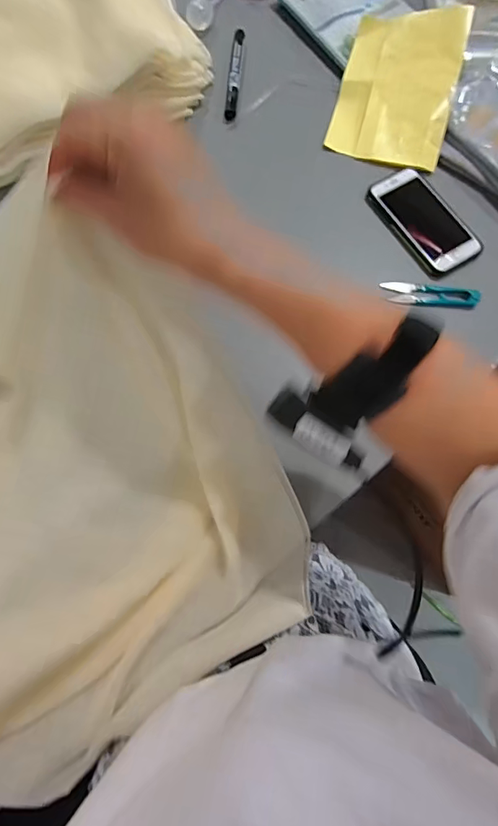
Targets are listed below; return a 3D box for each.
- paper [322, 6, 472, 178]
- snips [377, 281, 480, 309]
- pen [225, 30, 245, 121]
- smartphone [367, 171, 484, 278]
[{"bbox_3d":[0.183,-0.403,0.538,0.135,0.011,0.198,14,88,14],"label":"paper"},{"bbox_3d":[0.201,-0.131,0.481,0.103,0.011,0.024,6,74,1],"label":"snips"},{"bbox_3d":[-0.018,-0.437,0.563,0.015,0.011,0.138,5,74,1],"label":"pen"},{"bbox_3d":[0.204,-0.224,0.508,0.072,0.014,0.138,-30,76,-9],"label":"smartphone"}]

